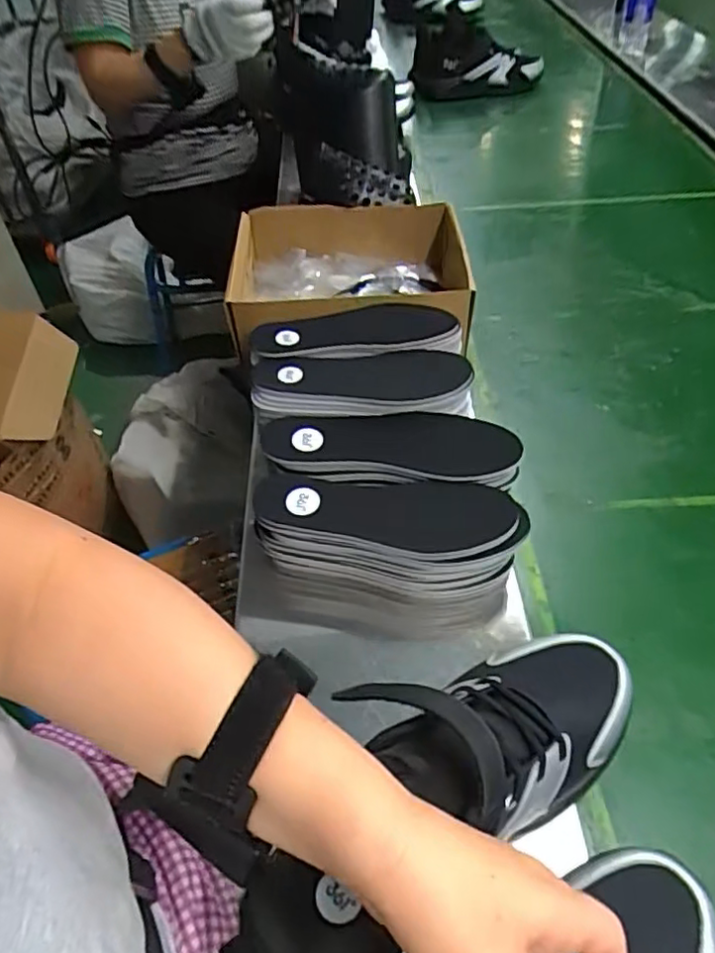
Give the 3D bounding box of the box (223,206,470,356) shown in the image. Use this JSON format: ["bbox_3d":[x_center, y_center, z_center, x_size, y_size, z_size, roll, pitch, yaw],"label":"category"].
[{"bbox_3d":[-0.010,-0.232,0.743,0.277,0.088,0.225,-3,47,1],"label":"box"}]

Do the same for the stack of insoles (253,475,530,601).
[{"bbox_3d":[0.025,0.058,0.537,0.217,0.090,0.079,3,47,7],"label":"stack of insoles"}]

